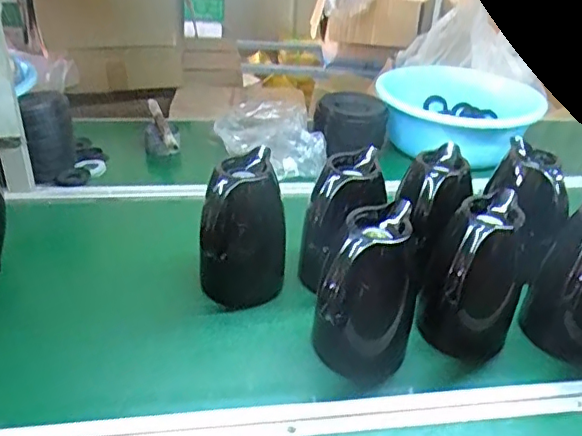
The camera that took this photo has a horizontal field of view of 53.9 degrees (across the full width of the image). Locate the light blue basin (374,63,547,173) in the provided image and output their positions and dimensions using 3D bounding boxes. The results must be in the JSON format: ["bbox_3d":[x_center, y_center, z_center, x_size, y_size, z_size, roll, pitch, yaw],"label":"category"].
[{"bbox_3d":[0.378,-0.249,1.359,0.340,0.134,0.355,3,31,-2],"label":"light blue basin"}]

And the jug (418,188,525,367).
[{"bbox_3d":[0.241,0.083,0.761,0.136,0.192,0.137,14,33,17],"label":"jug"}]

